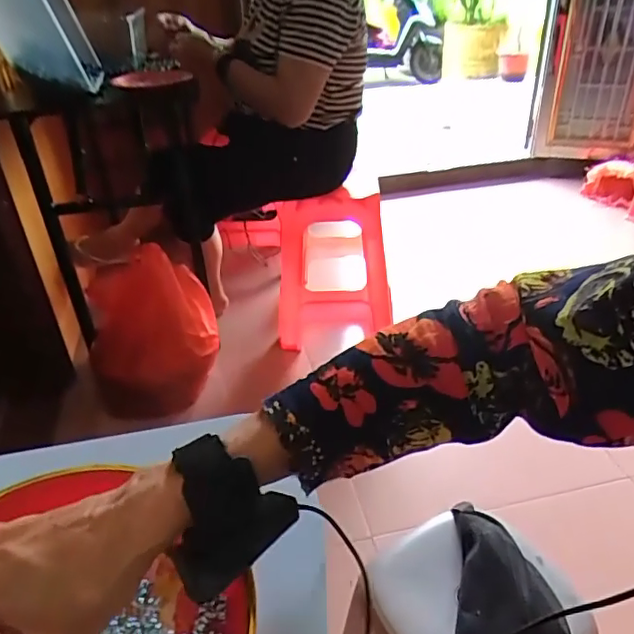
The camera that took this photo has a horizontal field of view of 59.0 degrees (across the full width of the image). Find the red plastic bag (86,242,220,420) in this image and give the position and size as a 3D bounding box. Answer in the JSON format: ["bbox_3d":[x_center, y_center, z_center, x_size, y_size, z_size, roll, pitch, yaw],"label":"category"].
[{"bbox_3d":[-0.448,0.024,1.507,0.337,0.424,0.203,-10,34,-11],"label":"red plastic bag"}]

